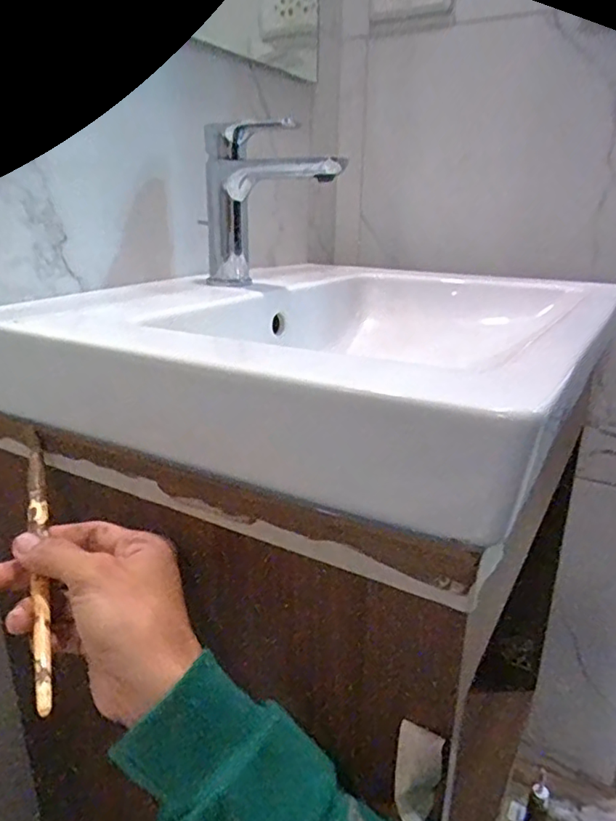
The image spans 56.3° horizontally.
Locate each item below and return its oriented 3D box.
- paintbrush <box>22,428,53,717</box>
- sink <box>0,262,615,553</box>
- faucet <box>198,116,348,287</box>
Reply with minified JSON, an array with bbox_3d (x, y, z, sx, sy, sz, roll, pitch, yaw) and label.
[{"bbox_3d":[-0.165,0.080,0.353,0.012,0.012,0.214,-7,41,-22],"label":"paintbrush"},{"bbox_3d":[0.027,-0.061,0.572,0.430,0.109,0.528,12,22,28],"label":"sink"},{"bbox_3d":[-0.037,-0.205,0.579,0.148,0.157,0.038,9,21,21],"label":"faucet"}]

